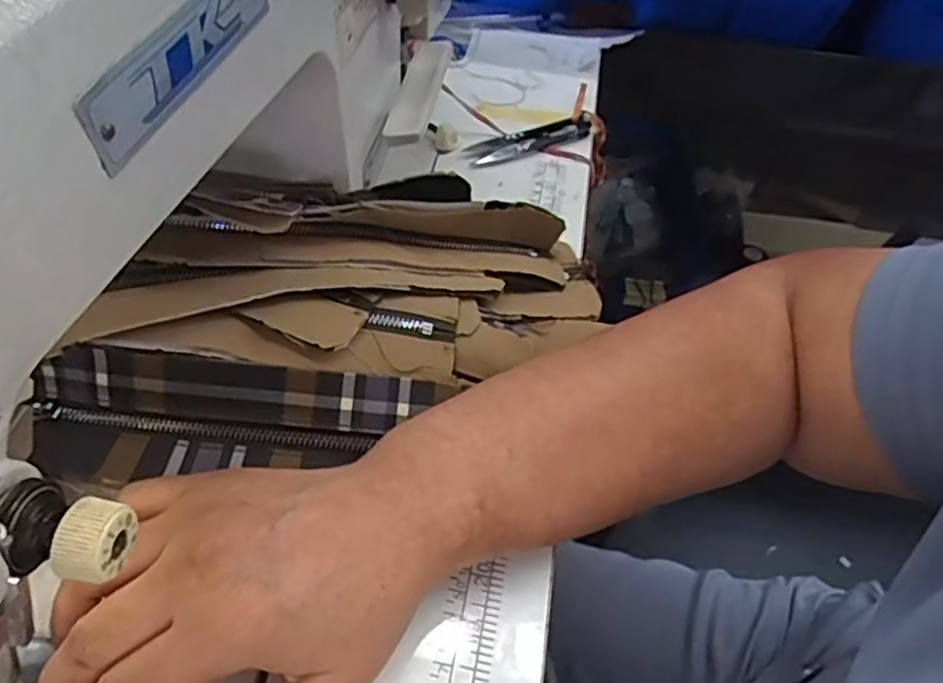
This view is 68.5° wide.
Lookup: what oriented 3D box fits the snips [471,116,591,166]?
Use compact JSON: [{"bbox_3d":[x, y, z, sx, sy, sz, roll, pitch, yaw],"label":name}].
[{"bbox_3d":[0.044,-0.150,0.509,0.097,0.009,0.032,-19,54,-19],"label":"snips"}]

